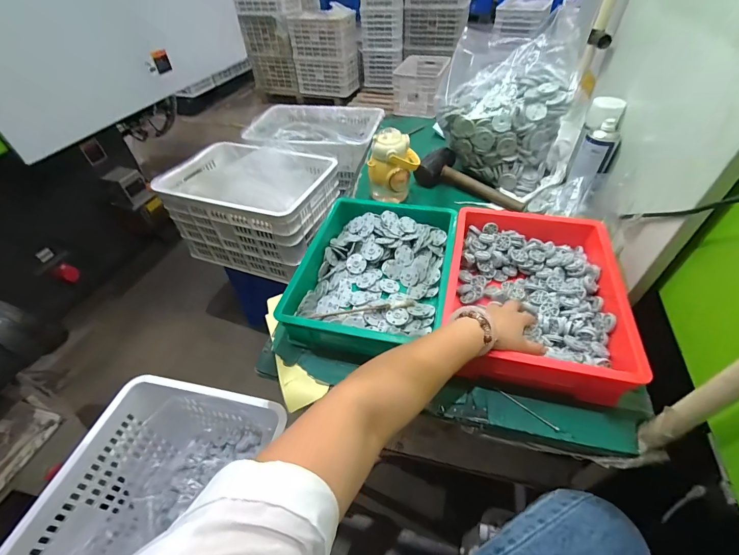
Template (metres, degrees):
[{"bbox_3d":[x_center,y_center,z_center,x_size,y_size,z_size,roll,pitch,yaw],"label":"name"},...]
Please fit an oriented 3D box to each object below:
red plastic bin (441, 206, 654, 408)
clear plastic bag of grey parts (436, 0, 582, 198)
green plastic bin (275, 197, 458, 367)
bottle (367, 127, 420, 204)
[{"bbox_3d":[0.280,0.016,0.604,0.270,0.081,0.358,9,47,13],"label":"red plastic bin"},{"bbox_3d":[0.342,-0.422,0.883,0.295,0.259,0.245,20,51,22],"label":"clear plastic bag of grey parts"},{"bbox_3d":[0.017,-0.007,0.660,0.257,0.101,0.343,7,47,12],"label":"green plastic bin"},{"bbox_3d":[0.059,-0.251,0.800,0.111,0.163,0.079,2,46,7],"label":"bottle"}]

